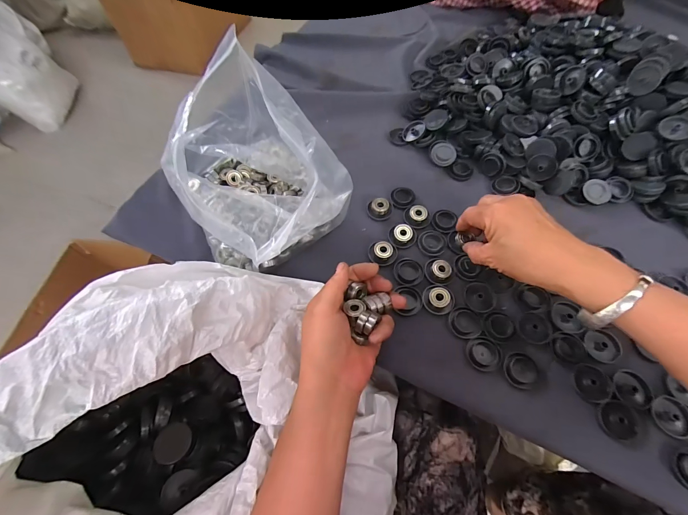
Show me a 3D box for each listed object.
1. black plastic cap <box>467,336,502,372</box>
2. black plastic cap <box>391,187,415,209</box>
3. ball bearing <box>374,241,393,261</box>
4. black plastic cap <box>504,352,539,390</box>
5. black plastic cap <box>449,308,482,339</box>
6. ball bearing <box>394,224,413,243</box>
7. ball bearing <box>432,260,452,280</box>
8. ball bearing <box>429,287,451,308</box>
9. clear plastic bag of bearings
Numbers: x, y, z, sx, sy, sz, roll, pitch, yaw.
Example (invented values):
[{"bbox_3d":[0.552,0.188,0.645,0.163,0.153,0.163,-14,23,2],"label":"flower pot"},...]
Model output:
[{"bbox_3d":[0.140,0.096,0.319,0.033,0.006,0.031,-1,63,2],"label":"black plastic cap"},{"bbox_3d":[0.077,-0.079,0.418,0.033,0.008,0.029,-29,65,-12],"label":"black plastic cap"},{"bbox_3d":[0.046,-0.009,0.374,0.022,0.009,0.019,3,63,4],"label":"ball bearing"},{"bbox_3d":[0.173,0.110,0.310,0.032,0.008,0.032,-1,63,2],"label":"black plastic cap"},{"bbox_3d":[0.127,0.068,0.334,0.033,0.009,0.032,-1,63,2],"label":"black plastic cap"},{"bbox_3d":[0.071,-0.029,0.385,0.022,0.012,0.019,13,64,9],"label":"ball bearing"},{"bbox_3d":[0.110,0.014,0.362,0.022,0.009,0.021,-1,63,2],"label":"ball bearing"},{"bbox_3d":[0.104,0.043,0.345,0.021,0.010,0.023,-1,63,2],"label":"ball bearing"},{"bbox_3d":[-0.117,-0.102,0.346,0.209,0.164,0.149,41,71,20],"label":"clear plastic bag of bearings"}]

